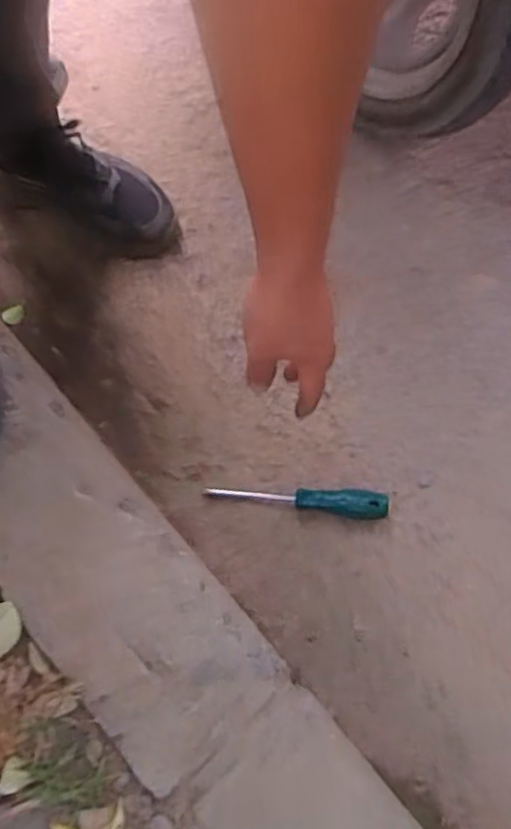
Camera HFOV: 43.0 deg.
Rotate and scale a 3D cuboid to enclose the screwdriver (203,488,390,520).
[{"bbox_3d":[0.043,0.088,0.677,0.189,0.035,0.026,5,71,-1],"label":"screwdriver"}]

